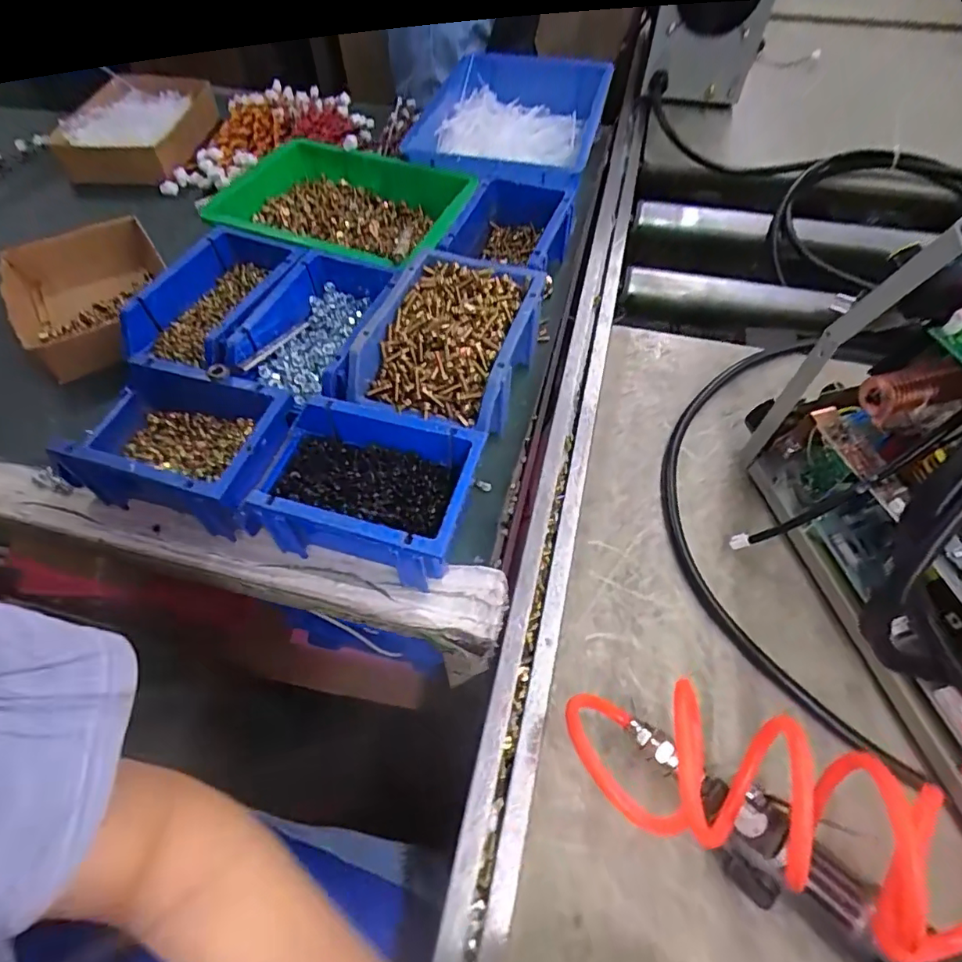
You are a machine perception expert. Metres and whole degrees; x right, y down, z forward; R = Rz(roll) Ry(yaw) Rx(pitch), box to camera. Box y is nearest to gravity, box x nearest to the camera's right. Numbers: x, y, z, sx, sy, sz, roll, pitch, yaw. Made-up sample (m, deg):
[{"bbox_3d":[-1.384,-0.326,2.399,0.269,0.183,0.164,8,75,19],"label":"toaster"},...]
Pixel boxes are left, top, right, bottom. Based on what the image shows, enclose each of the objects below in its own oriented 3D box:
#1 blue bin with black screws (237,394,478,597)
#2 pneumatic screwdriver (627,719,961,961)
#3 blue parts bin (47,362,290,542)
[{"bbox_3d":[-0.087,0.007,0.378,0.156,0.073,0.098,13,58,9],"label":"blue bin with black screws"},{"bbox_3d":[0.215,0.255,0.270,0.252,0.044,0.051,38,65,21],"label":"pneumatic screwdriver"},{"bbox_3d":[-0.241,-0.028,0.404,0.174,0.077,0.095,14,59,8],"label":"blue parts bin"}]

